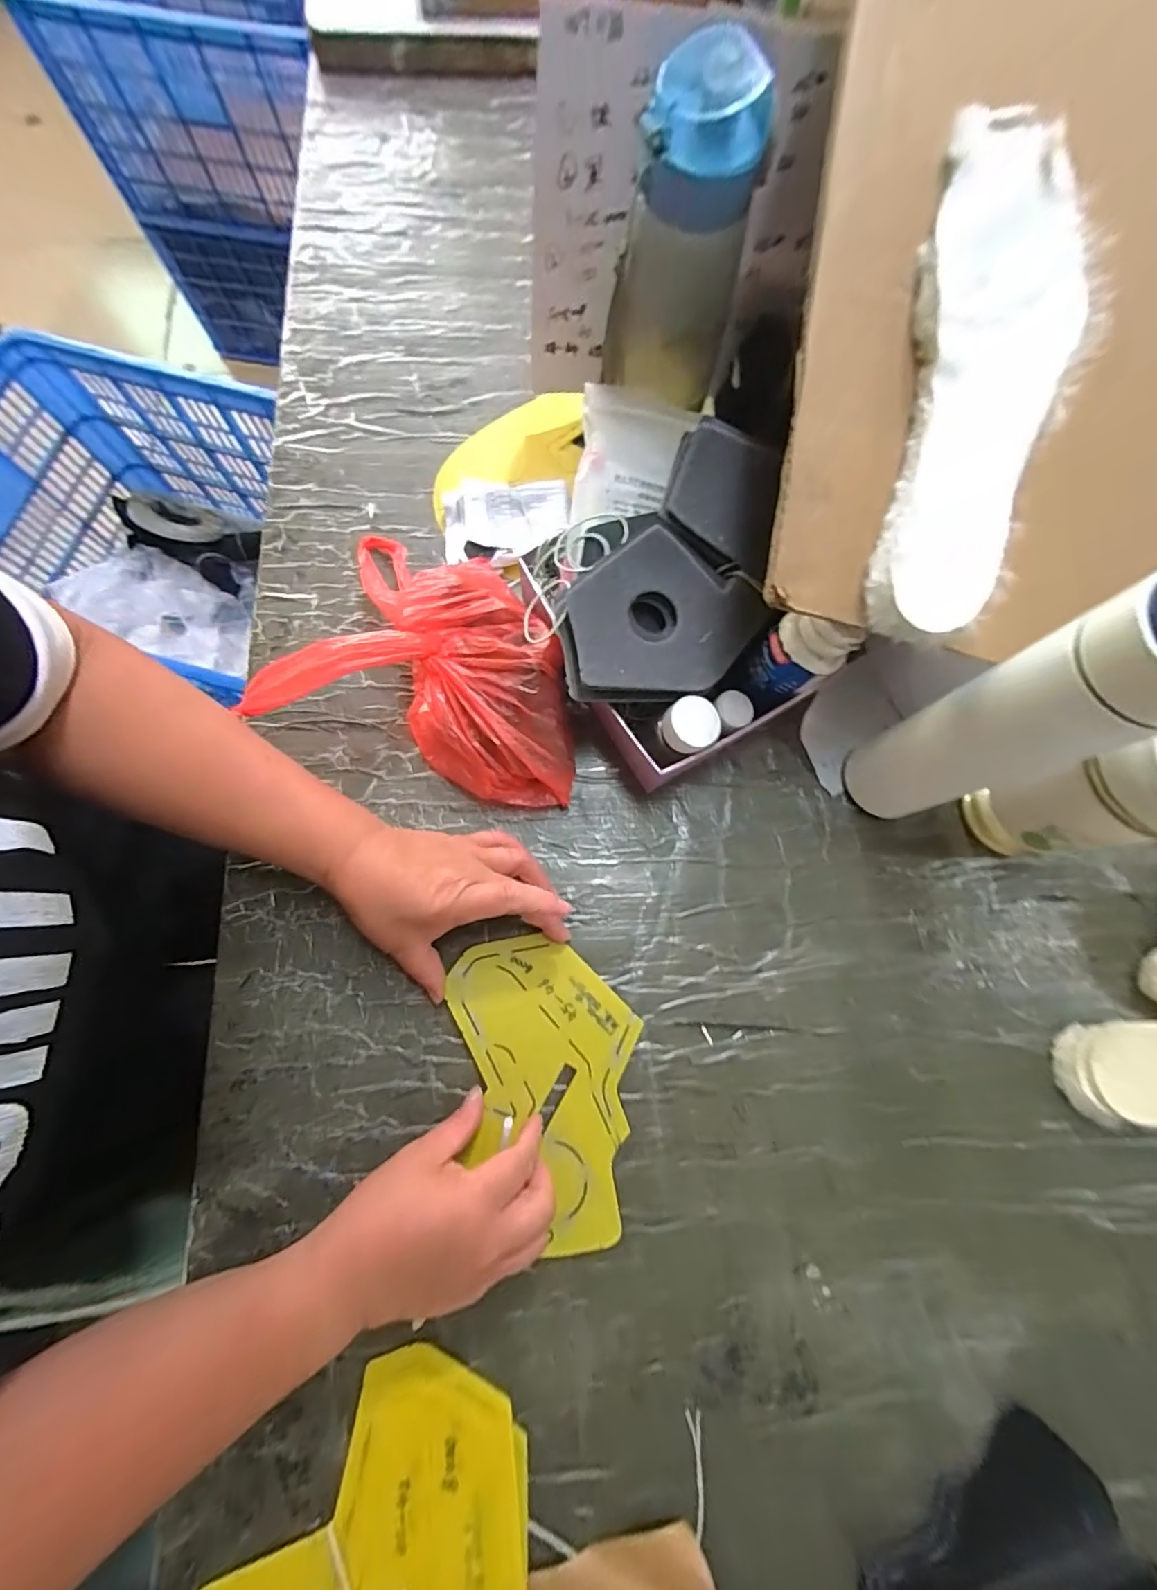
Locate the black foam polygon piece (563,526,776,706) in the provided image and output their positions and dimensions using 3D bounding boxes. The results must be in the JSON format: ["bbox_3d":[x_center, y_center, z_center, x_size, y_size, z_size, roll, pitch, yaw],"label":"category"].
[{"bbox_3d":[0.055,-0.118,0.364,0.144,0.027,0.102,-33,79,-8],"label":"black foam polygon piece"}]

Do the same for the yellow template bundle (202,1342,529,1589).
[{"bbox_3d":[-0.111,0.438,0.300,0.132,0.012,0.195,39,79,8],"label":"yellow template bundle"}]

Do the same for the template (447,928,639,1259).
[{"bbox_3d":[-0.016,0.198,0.366,0.117,0.005,0.195,-11,76,-5],"label":"template"}]

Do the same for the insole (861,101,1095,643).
[{"bbox_3d":[0.210,-0.217,0.283,0.086,0.016,0.259,14,93,-2],"label":"insole"}]

